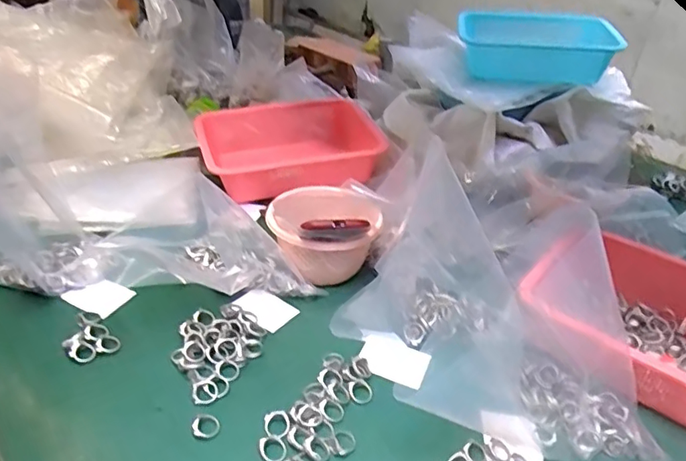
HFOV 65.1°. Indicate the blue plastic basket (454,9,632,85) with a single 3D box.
[{"bbox_3d":[0.337,-0.334,0.969,0.252,0.095,0.184,9,34,8],"label":"blue plastic basket"}]

